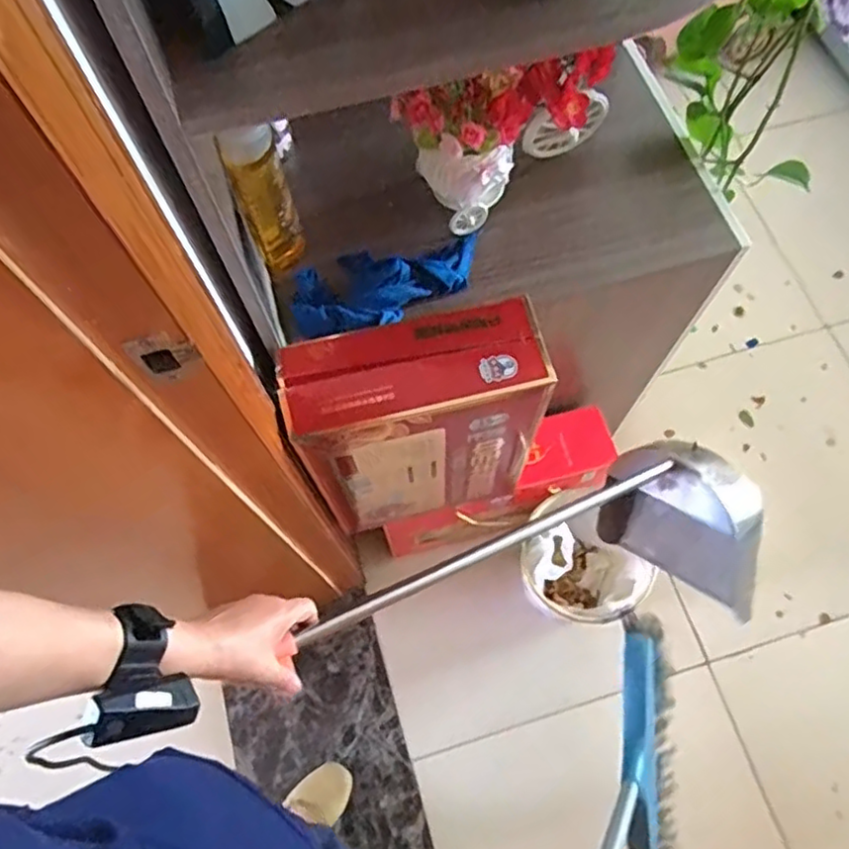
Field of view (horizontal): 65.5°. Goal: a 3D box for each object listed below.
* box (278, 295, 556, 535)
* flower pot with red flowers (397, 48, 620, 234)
[{"bbox_3d":[-0.007,0.009,0.869,0.281,0.396,0.122,-12,67,-4],"label":"box"},{"bbox_3d":[0.109,-0.330,0.764,0.276,0.215,0.083,-22,68,-8],"label":"flower pot with red flowers"}]

